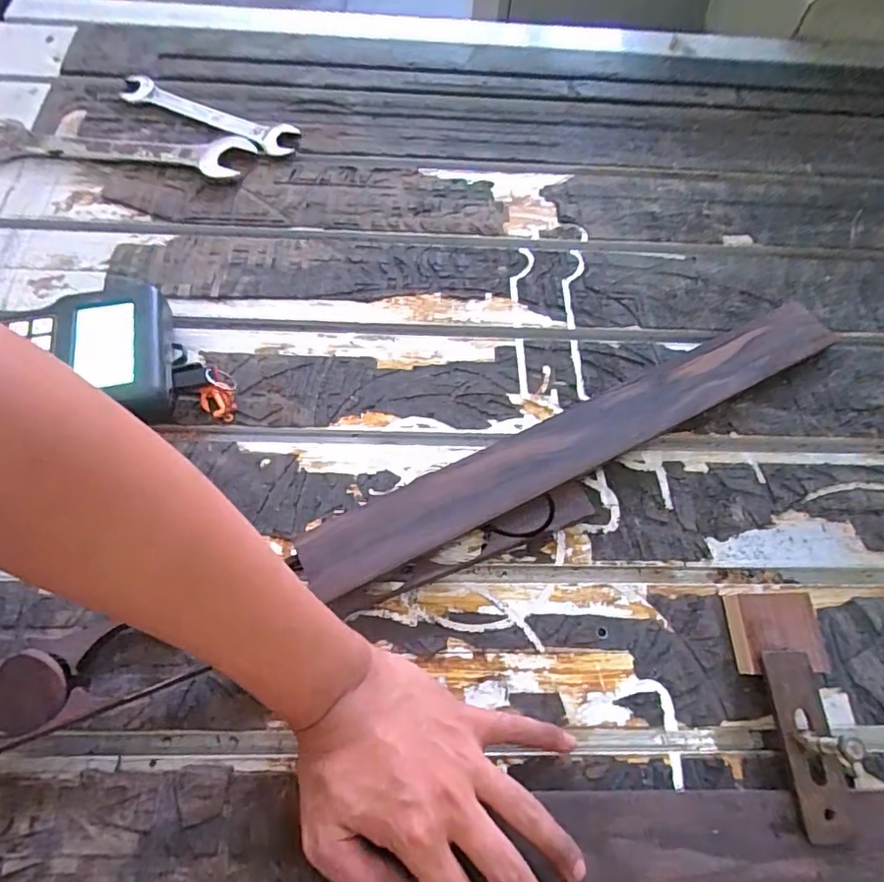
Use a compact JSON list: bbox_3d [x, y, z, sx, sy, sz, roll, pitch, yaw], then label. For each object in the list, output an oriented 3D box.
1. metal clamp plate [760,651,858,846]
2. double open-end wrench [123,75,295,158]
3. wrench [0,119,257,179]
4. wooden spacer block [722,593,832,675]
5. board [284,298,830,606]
[{"bbox_3d":[0.213,0.175,0.317,0.031,0.008,0.097,-3,70,-4],"label":"metal clamp plate"},{"bbox_3d":[-0.231,-0.325,0.544,0.190,0.013,0.035,23,65,8],"label":"double open-end wrench"},{"bbox_3d":[-0.310,-0.277,0.518,0.245,0.010,0.055,4,64,-1],"label":"wrench"},{"bbox_3d":[0.213,0.123,0.351,0.056,0.022,0.047,0,64,-3],"label":"wooden spacer block"},{"bbox_3d":[0.116,-0.006,0.406,0.453,0.025,0.050,-25,68,-14],"label":"board"}]

